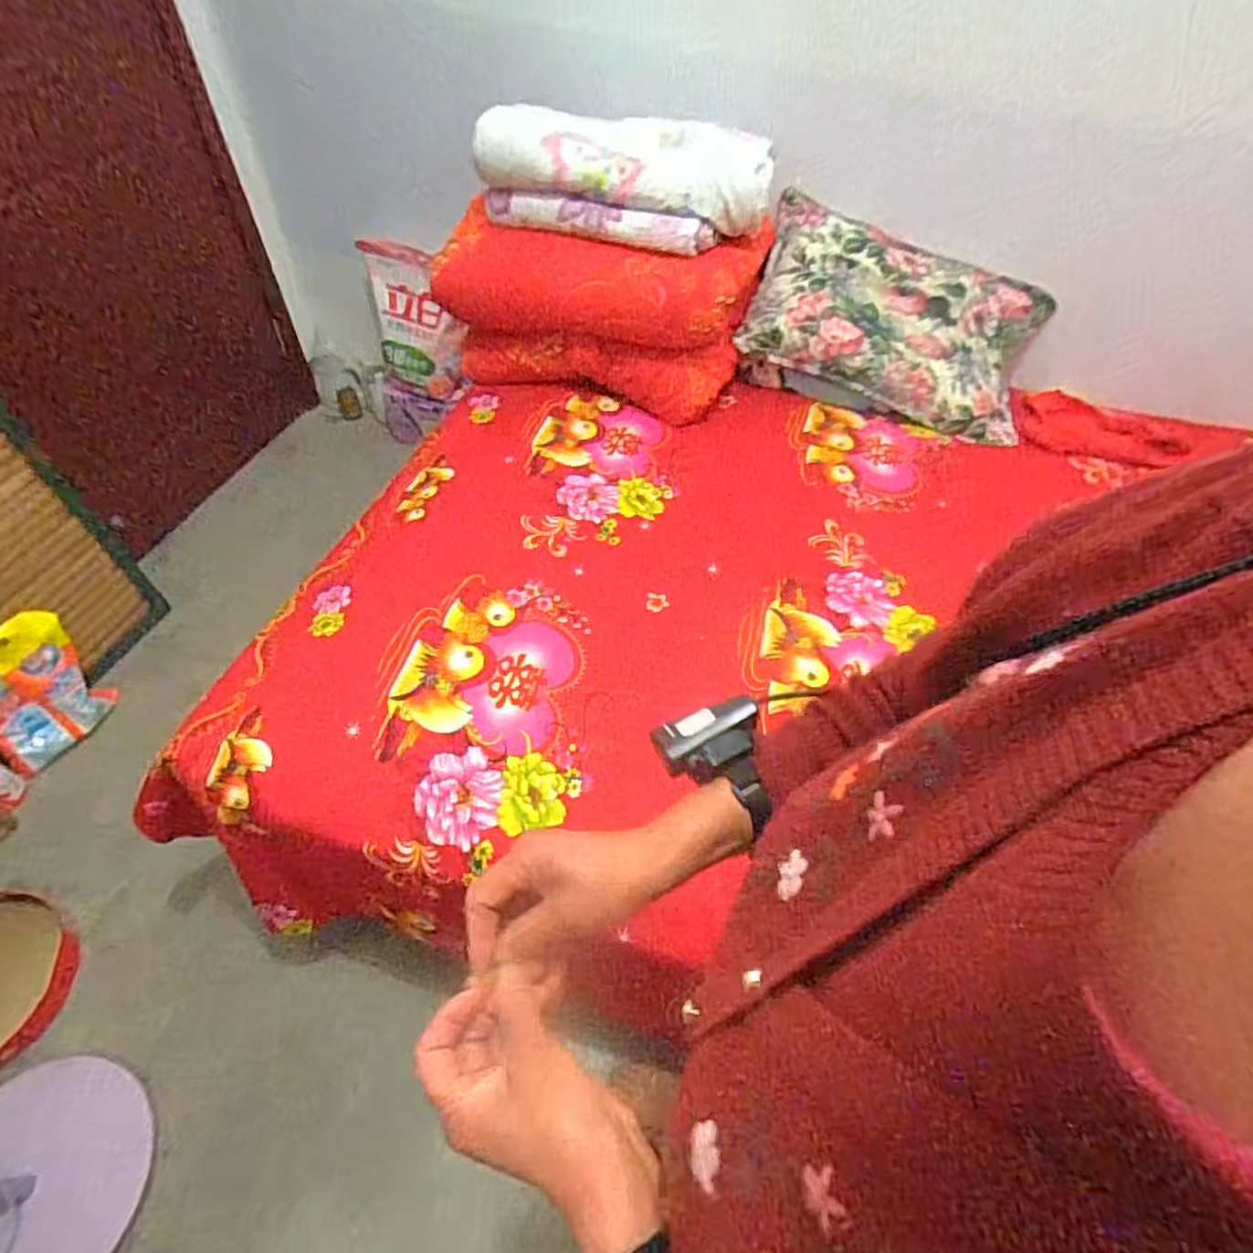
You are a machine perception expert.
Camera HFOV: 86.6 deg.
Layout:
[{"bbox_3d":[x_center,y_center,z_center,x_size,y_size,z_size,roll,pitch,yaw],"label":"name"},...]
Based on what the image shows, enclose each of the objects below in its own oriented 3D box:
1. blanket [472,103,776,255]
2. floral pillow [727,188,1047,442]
[{"bbox_3d":[-0.002,-0.832,1.230,0.522,0.143,0.207,8,52,4],"label":"blanket"},{"bbox_3d":[0.594,-0.664,1.425,0.647,0.087,0.378,19,84,-6],"label":"floral pillow"}]

